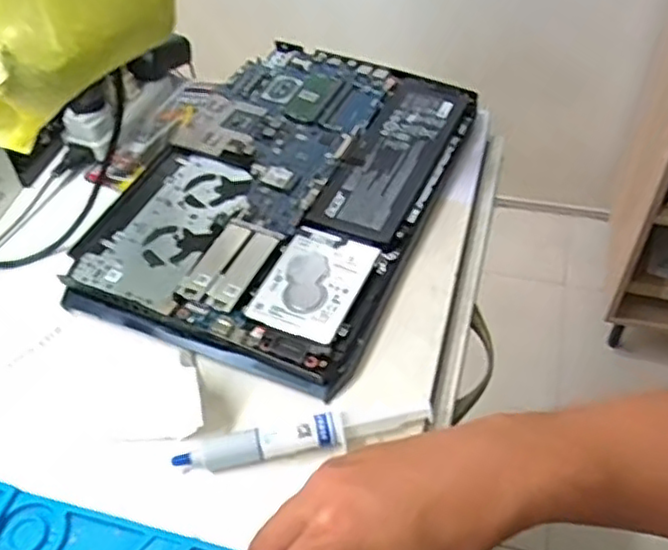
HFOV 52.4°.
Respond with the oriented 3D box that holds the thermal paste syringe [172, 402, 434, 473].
[{"bbox_3d":[-0.019,0.105,0.444,0.166,0.016,0.023,-11,48,-6],"label":"thermal paste syringe"}]

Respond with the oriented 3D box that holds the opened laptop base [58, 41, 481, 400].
[{"bbox_3d":[-0.042,-0.085,0.607,0.255,0.023,0.369,16,51,18],"label":"opened laptop base"}]

